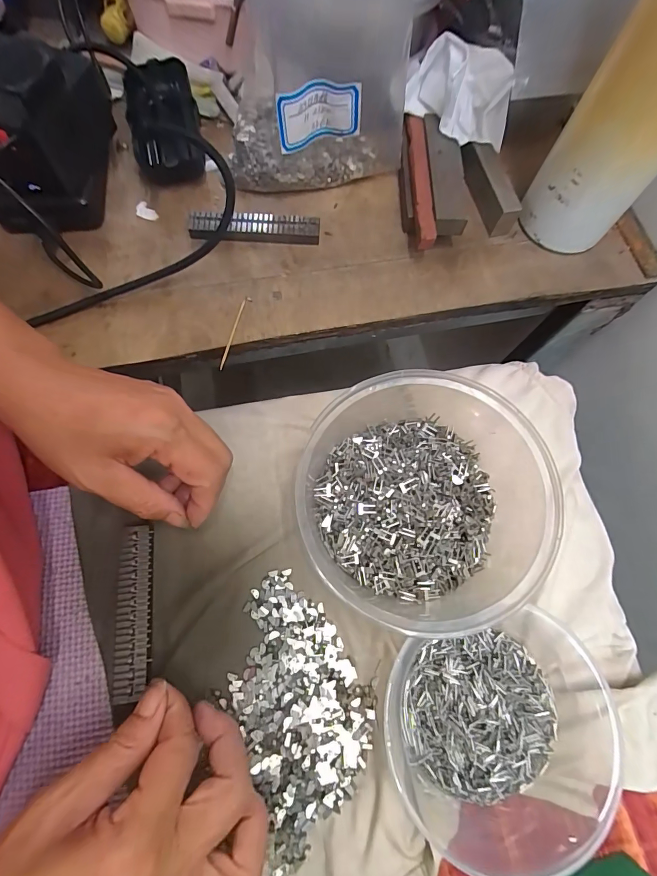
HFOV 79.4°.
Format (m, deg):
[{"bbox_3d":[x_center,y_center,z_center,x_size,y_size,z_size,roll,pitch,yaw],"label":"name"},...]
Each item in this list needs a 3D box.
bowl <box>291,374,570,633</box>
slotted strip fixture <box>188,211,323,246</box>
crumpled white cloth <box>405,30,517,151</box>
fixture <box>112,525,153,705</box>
[{"bbox_3d":[0.056,0.036,0.241,0.144,0.070,0.132,1,72,-3],"label":"bowl"},{"bbox_3d":[-0.057,-0.160,0.303,0.098,0.014,0.018,1,72,-3],"label":"slotted strip fixture"},{"bbox_3d":[0.100,-0.259,0.299,0.086,0.043,0.047,17,74,1],"label":"crumpled white cloth"},{"bbox_3d":[-0.119,0.104,0.241,0.021,0.004,0.097,-5,72,-3],"label":"fixture"}]

